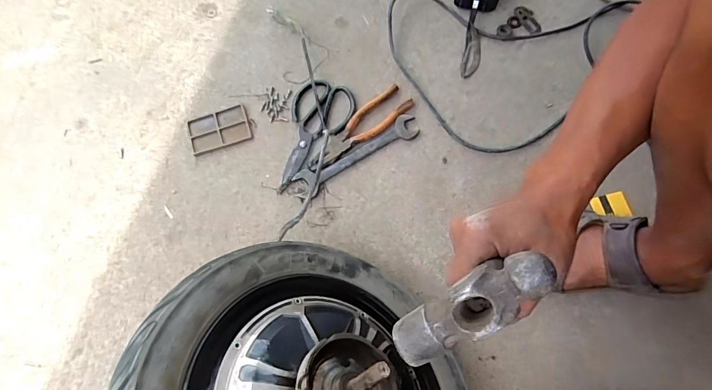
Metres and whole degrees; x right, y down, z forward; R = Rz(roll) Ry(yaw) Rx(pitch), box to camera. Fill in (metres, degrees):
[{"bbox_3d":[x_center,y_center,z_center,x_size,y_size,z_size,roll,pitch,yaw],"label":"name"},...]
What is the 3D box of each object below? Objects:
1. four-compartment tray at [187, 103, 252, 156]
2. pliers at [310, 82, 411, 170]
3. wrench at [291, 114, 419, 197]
[{"bbox_3d":[-0.231,-0.112,0.668,0.099,0.005,0.071,-17,71,-4],"label":"four-compartment tray"},{"bbox_3d":[0.004,-0.107,0.637,0.197,0.019,0.046,-37,74,-10],"label":"pliers"},{"bbox_3d":[0.001,-0.064,0.629,0.218,0.009,0.041,-29,72,-8],"label":"wrench"}]

